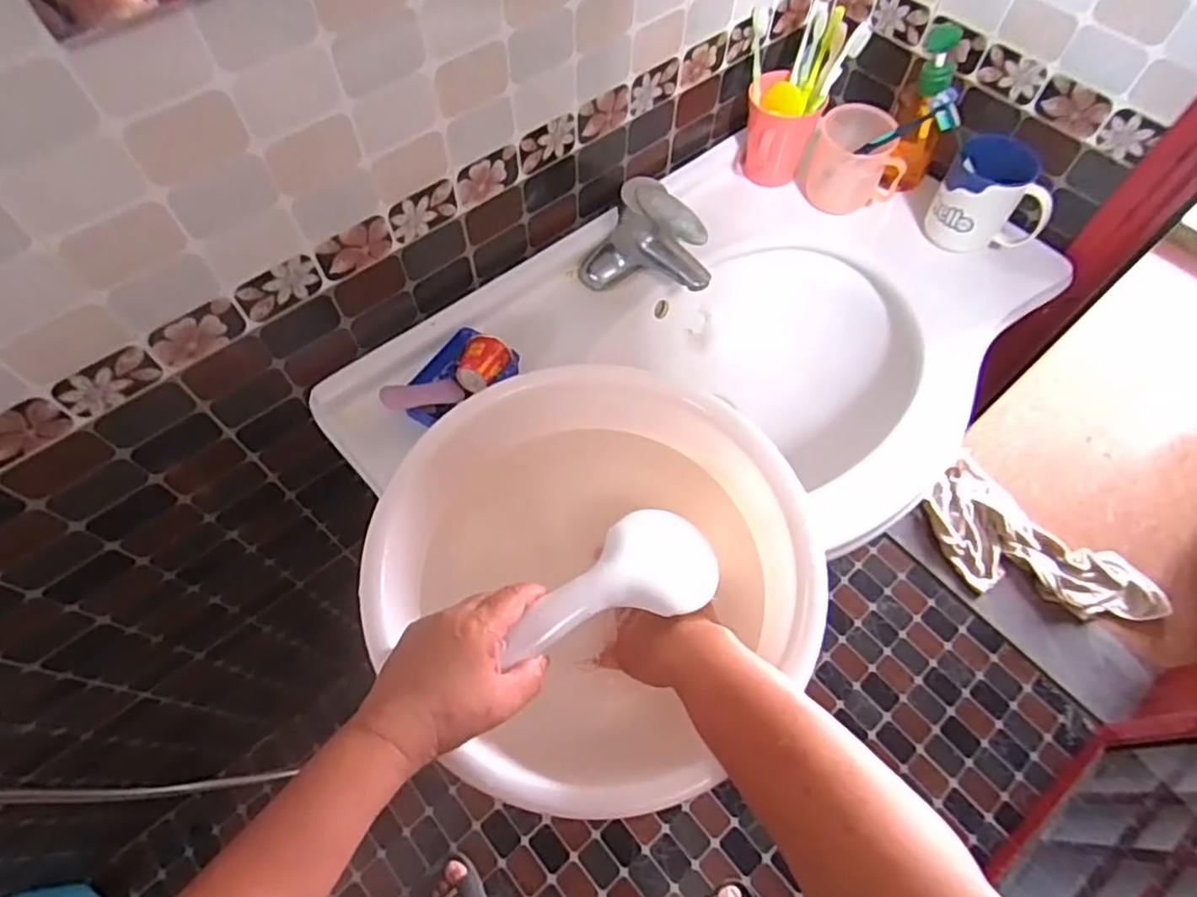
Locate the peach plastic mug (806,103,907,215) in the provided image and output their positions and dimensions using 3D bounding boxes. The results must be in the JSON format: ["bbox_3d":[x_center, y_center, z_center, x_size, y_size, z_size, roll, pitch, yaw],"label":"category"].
[{"bbox_3d":[0.315,-0.352,0.800,0.105,0.106,0.071,17,63,7],"label":"peach plastic mug"}]

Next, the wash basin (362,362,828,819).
[{"bbox_3d":[-0.006,0.112,0.516,0.326,0.121,0.296,6,62,2],"label":"wash basin"}]

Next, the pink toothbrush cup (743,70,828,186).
[{"bbox_3d":[0.225,-0.395,0.816,0.087,0.105,0.117,17,63,7],"label":"pink toothbrush cup"}]

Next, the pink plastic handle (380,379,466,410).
[{"bbox_3d":[-0.178,-0.055,0.661,0.080,0.017,0.023,-7,62,-20],"label":"pink plastic handle"}]

